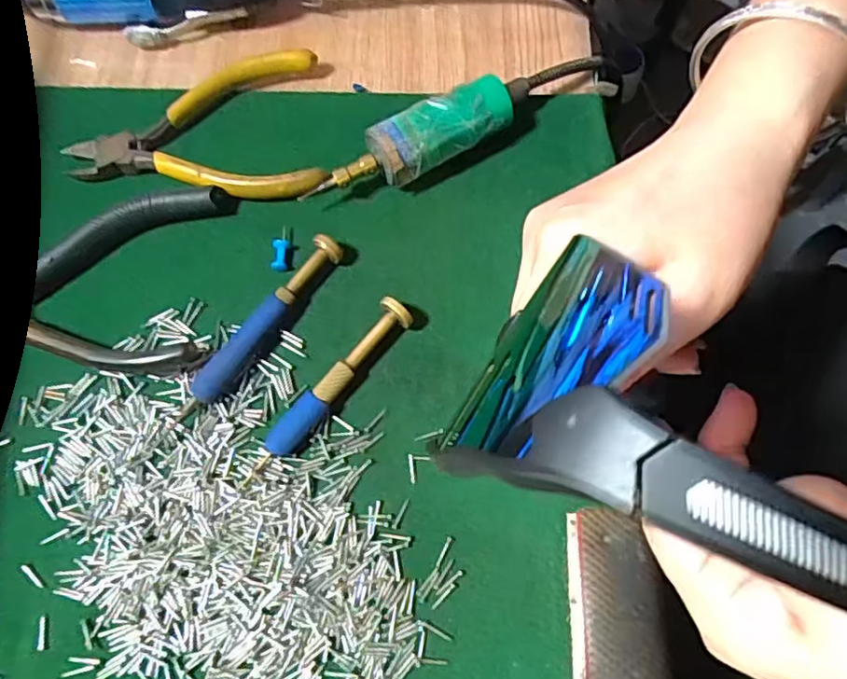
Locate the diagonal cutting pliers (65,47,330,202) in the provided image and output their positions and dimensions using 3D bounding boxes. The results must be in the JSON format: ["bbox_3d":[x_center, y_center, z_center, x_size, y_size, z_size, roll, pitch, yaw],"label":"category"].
[{"bbox_3d":[-0.108,-0.103,0.301,0.118,0.015,0.078,0,70,0],"label":"diagonal cutting pliers"}]

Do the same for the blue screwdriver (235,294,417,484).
[{"bbox_3d":[-0.040,0.020,0.254,0.014,0.014,0.092,40,75,14],"label":"blue screwdriver"}]

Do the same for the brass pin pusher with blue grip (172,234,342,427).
[{"bbox_3d":[-0.069,-0.004,0.264,0.012,0.013,0.097,34,73,12],"label":"brass pin pusher with blue grip"}]

